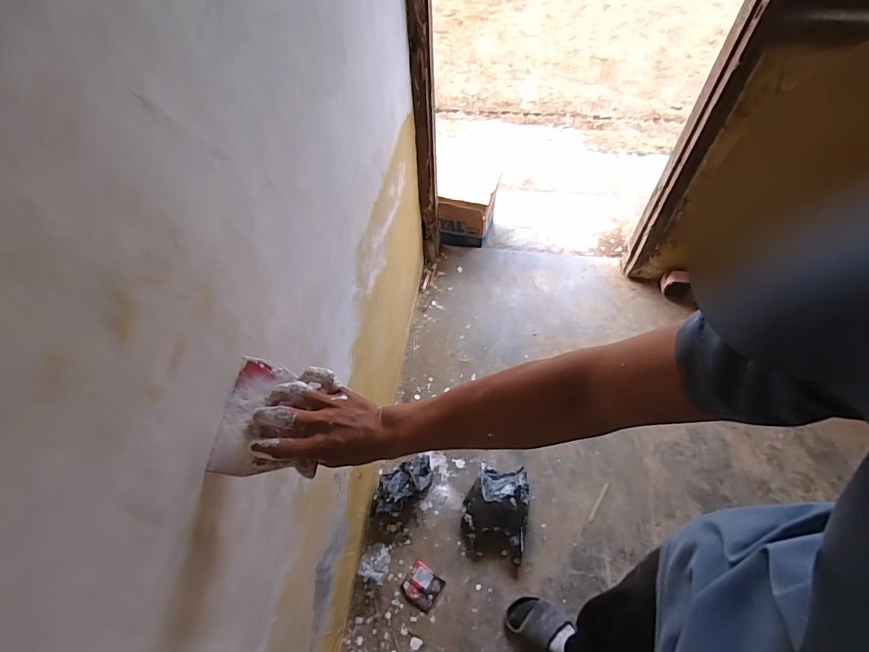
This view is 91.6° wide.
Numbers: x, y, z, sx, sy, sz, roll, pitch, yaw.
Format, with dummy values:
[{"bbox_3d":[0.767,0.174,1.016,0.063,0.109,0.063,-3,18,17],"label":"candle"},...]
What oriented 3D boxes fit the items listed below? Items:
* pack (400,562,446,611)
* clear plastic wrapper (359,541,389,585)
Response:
[{"bbox_3d":[-0.029,0.693,1.125,0.094,0.013,0.087,30,59,18],"label":"pack"},{"bbox_3d":[-0.156,0.640,1.146,0.072,0.020,0.087,19,54,14],"label":"clear plastic wrapper"}]

